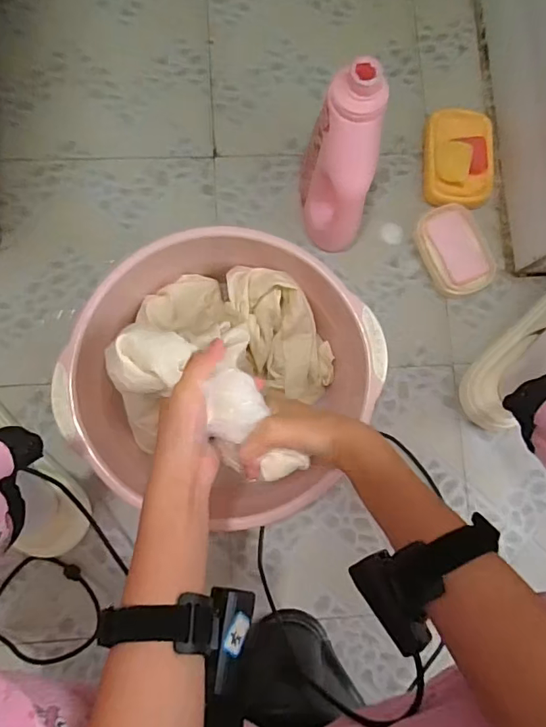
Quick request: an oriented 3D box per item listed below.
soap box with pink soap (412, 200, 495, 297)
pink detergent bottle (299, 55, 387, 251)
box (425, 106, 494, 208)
[{"bbox_3d":[0.246,-0.152,0.653,0.089,0.023,0.119,-24,84,-5],"label":"soap box with pink soap"},{"bbox_3d":[0.076,-0.222,0.550,0.078,0.222,0.057,8,60,-1],"label":"pink detergent bottle"},{"bbox_3d":[0.253,-0.278,0.663,0.087,0.036,0.124,0,82,-2],"label":"box"}]

